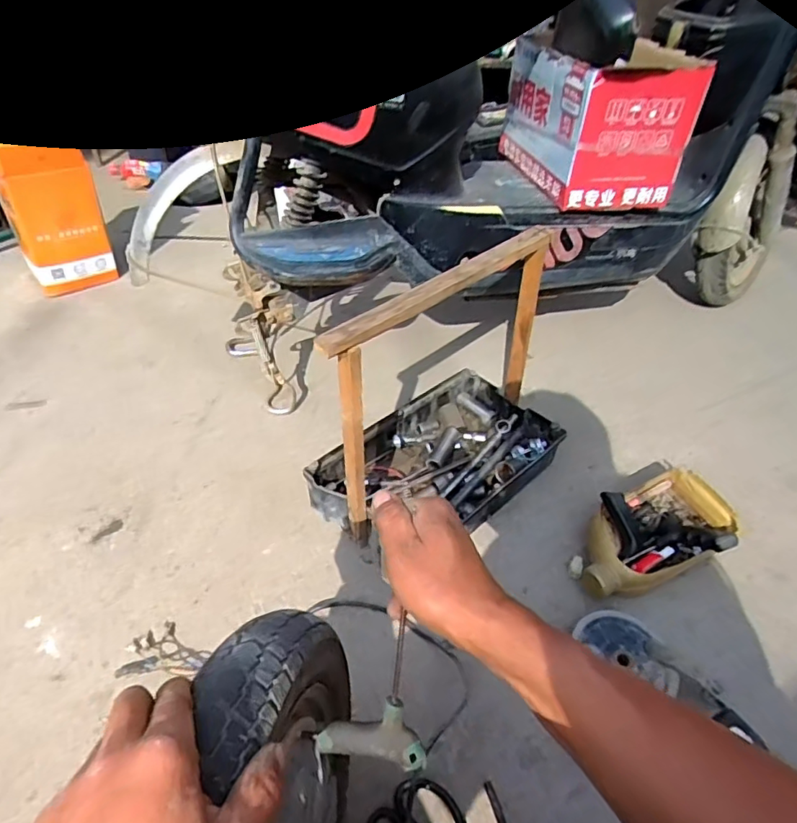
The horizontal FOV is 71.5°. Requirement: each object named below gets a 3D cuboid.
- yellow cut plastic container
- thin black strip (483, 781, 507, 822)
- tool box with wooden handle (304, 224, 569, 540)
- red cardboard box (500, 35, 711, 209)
[{"bbox_3d":[0.362,0.174,0.785,0.239,0.081,0.149,-22,51,-26],"label":"yellow cut plastic container"},{"bbox_3d":[0.107,0.425,0.576,0.010,0.004,0.070,-10,46,-16],"label":"thin black strip"},{"bbox_3d":[0.074,-0.017,0.777,0.398,0.370,0.220,-32,56,-32],"label":"tool box with wooden handle"},{"bbox_3d":[0.318,-0.481,0.907,0.173,0.190,0.278,-9,45,-13],"label":"red cardboard box"}]

